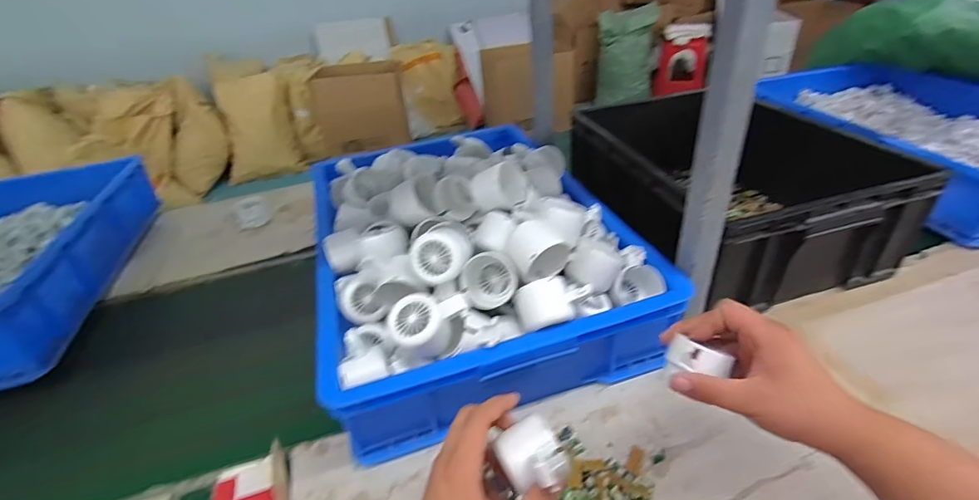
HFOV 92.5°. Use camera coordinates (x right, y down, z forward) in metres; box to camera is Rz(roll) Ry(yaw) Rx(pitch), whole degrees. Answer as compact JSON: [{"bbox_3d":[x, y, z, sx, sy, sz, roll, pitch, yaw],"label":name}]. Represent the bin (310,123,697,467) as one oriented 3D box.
[{"bbox_3d":[-0.042,-0.023,0.702,0.406,0.215,0.540,-14,35,-12],"label":"bin"}]

